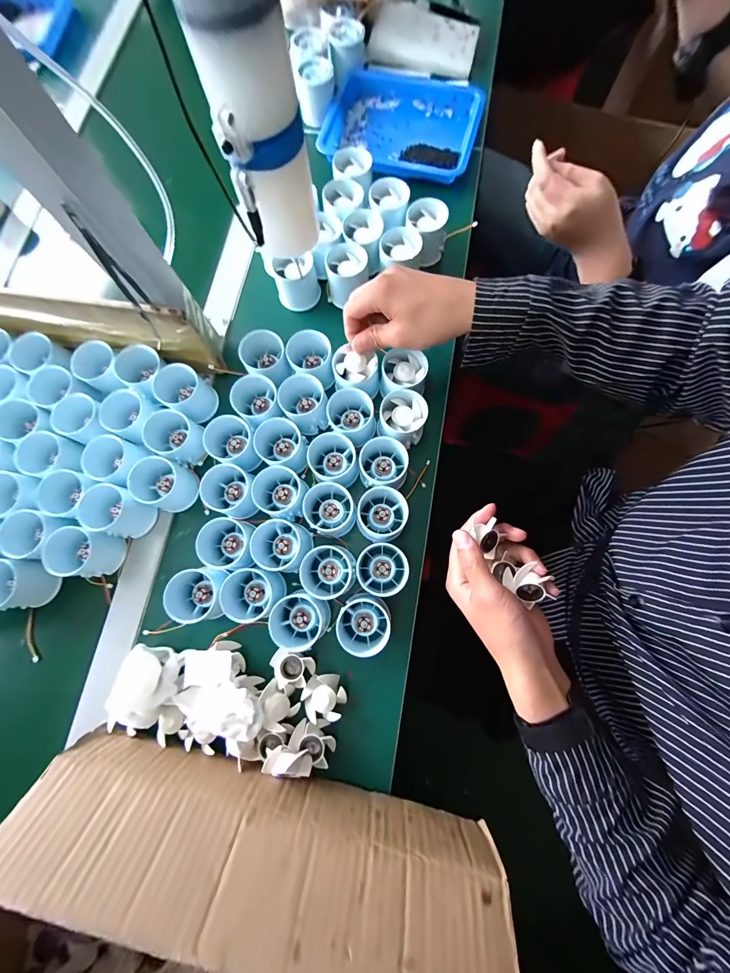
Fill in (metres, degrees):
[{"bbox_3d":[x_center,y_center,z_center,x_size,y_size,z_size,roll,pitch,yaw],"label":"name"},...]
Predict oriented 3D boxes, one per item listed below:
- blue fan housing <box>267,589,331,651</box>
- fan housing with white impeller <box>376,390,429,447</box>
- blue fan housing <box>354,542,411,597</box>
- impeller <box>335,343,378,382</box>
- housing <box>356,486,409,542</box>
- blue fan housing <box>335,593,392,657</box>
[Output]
[{"bbox_3d":[-0.068,0.138,0.354,0.056,0.040,0.050,28,80,9],"label":"blue fan housing"},{"bbox_3d":[0.042,-0.074,0.391,0.054,0.046,0.057,2,78,3],"label":"fan housing with white impeller"},{"bbox_3d":[0.018,0.087,0.367,0.054,0.045,0.050,-1,77,3],"label":"blue fan housing"},{"bbox_3d":[-0.011,-0.136,0.390,0.043,0.015,0.037,14,80,1],"label":"impeller"},{"bbox_3d":[0.019,0.031,0.376,0.056,0.047,0.055,-1,77,3],"label":"housing"},{"bbox_3d":[-0.001,0.139,0.352,0.050,0.049,0.054,-1,77,3],"label":"blue fan housing"}]

